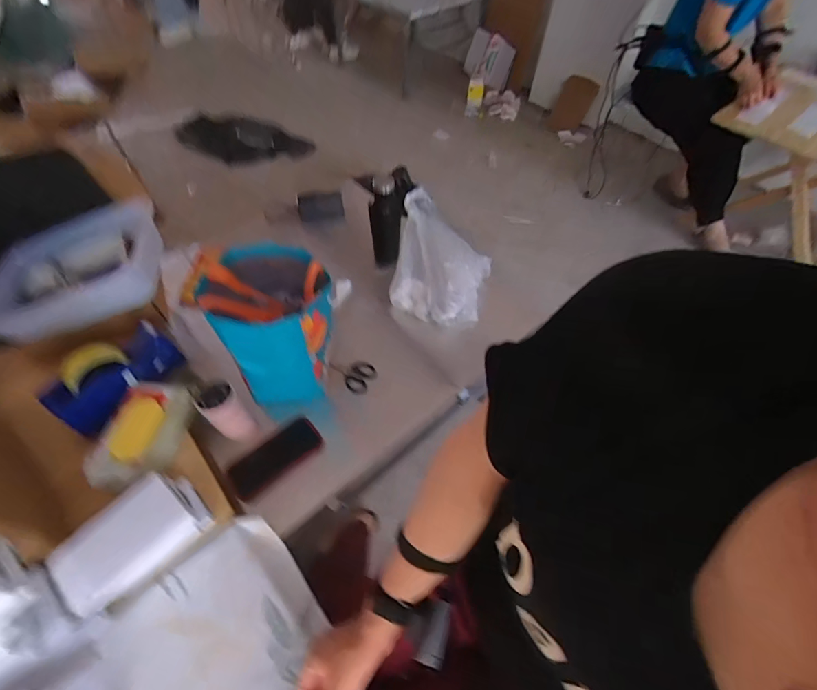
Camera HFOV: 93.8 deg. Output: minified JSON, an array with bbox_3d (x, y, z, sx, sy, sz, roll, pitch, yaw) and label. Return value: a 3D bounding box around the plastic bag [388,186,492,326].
[{"bbox_3d":[0.077,-0.186,0.880,0.210,0.214,0.156,17,56,9],"label":"plastic bag"}]

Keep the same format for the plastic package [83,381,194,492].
[{"bbox_3d":[-0.440,0.147,0.634,0.111,0.031,0.174,4,55,1],"label":"plastic package"}]

